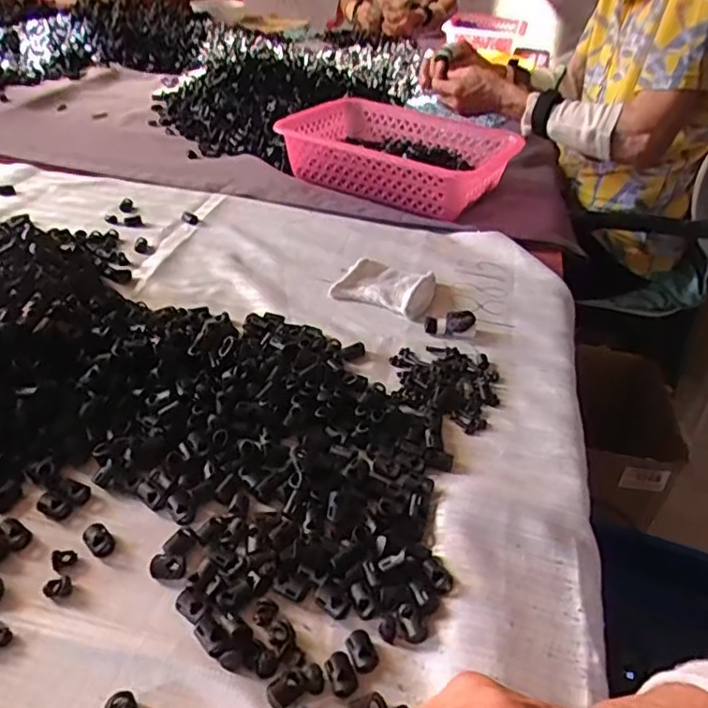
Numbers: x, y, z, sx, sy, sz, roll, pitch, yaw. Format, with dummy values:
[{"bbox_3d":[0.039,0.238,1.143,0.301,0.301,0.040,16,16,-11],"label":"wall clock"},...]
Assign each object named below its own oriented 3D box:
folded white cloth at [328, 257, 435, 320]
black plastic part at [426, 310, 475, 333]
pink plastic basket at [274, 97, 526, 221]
[{"bbox_3d":[0.036,-0.074,0.620,0.097,0.018,0.071,18,40,15],"label":"folded white cloth"},{"bbox_3d":[0.091,-0.029,0.571,0.047,0.015,0.018,-10,37,9],"label":"black plastic part"},{"bbox_3d":[0.058,-0.269,0.823,0.302,0.082,0.156,25,42,23],"label":"pink plastic basket"}]

